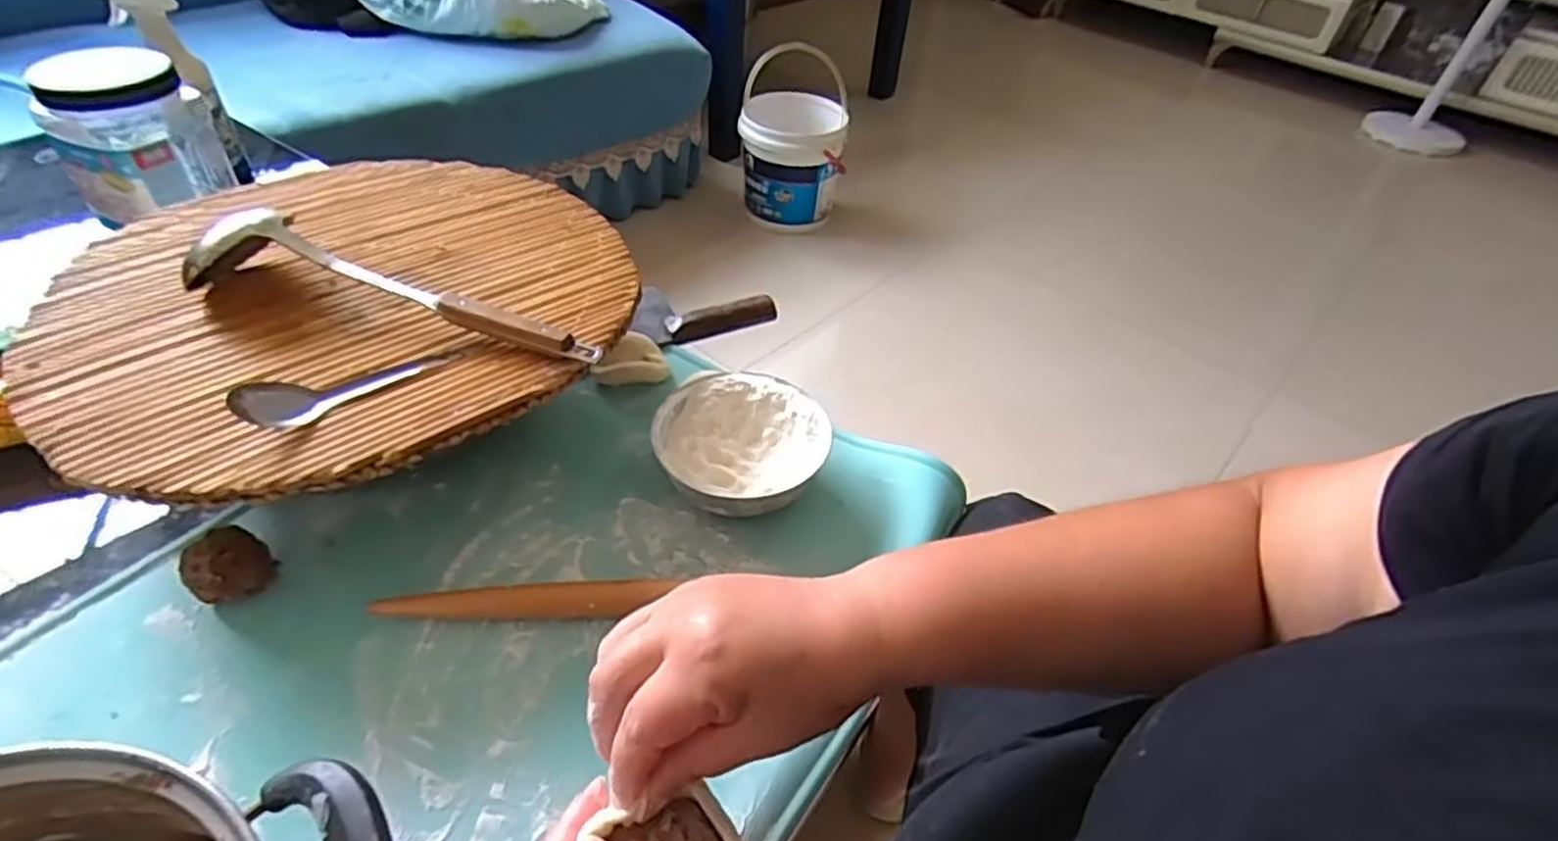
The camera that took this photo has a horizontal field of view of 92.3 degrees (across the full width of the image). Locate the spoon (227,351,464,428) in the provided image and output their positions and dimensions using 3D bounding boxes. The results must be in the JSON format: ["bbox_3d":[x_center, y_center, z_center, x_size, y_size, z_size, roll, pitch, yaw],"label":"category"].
[{"bbox_3d":[-0.289,-0.030,0.506,0.135,0.026,0.034,-30,54,-31],"label":"spoon"}]

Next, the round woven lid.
[{"bbox_3d":[-0.350,-0.116,0.612,0.426,0.026,0.426,3,44,-3],"label":"round woven lid"}]

